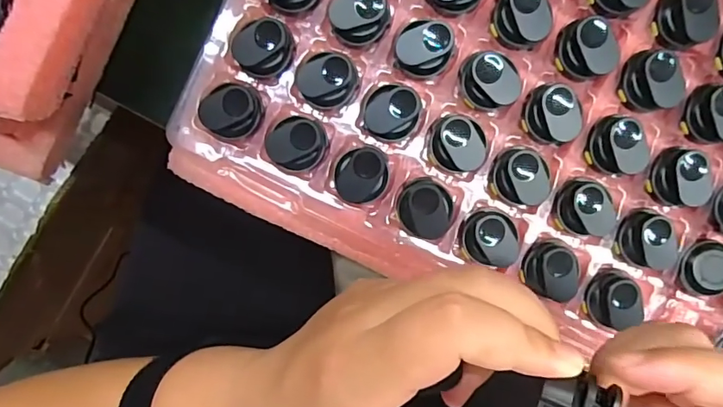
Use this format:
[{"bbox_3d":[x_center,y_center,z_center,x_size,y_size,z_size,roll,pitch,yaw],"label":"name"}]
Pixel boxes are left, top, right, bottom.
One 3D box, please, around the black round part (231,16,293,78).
[{"bbox_3d":[-0.049,-0.079,0.248,0.029,0.017,0.025,-35,93,1],"label":"black round part"}]

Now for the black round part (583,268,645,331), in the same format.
[{"bbox_3d":[0.131,0.050,0.253,0.023,0.014,0.029,-16,93,0],"label":"black round part"}]

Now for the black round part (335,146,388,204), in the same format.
[{"bbox_3d":[0.000,-0.015,0.251,0.026,0.007,0.028,0,93,-1],"label":"black round part"}]

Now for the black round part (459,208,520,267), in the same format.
[{"bbox_3d":[0.066,0.019,0.247,0.026,0.013,0.031,-36,93,1],"label":"black round part"}]

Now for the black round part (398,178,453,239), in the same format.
[{"bbox_3d":[0.034,0.003,0.249,0.027,0.013,0.029,0,93,-1],"label":"black round part"}]

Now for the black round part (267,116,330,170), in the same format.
[{"bbox_3d":[-0.033,-0.030,0.248,0.029,0.014,0.026,18,92,-2],"label":"black round part"}]

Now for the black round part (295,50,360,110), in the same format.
[{"bbox_3d":[-0.017,-0.063,0.249,0.031,0.017,0.026,3,93,-1],"label":"black round part"}]

